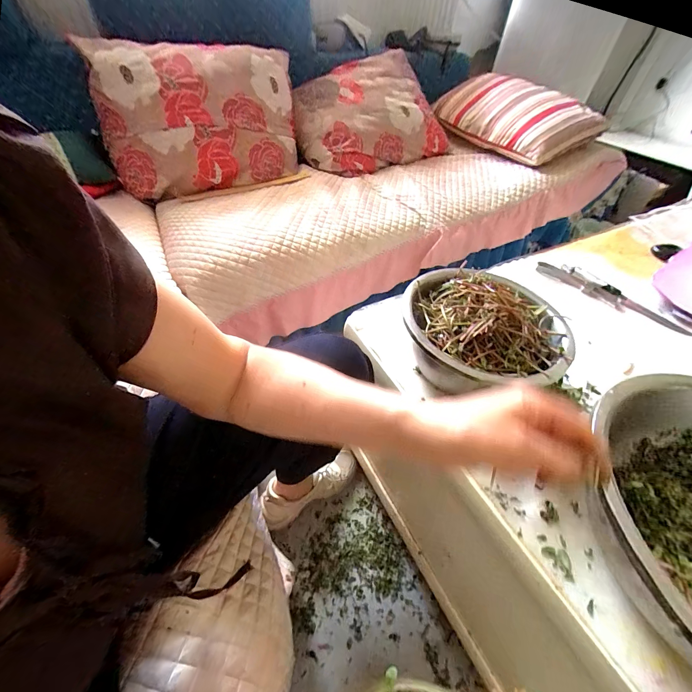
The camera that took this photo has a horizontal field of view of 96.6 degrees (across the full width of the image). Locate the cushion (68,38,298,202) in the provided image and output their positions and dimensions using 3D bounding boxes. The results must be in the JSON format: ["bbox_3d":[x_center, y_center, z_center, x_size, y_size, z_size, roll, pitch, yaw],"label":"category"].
[{"bbox_3d":[-0.447,-0.745,1.020,0.628,0.423,0.157,-20,20,-25],"label":"cushion"}]

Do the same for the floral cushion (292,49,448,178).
[{"bbox_3d":[0.106,-0.933,1.254,0.630,0.184,0.444,-28,94,-10],"label":"floral cushion"}]

